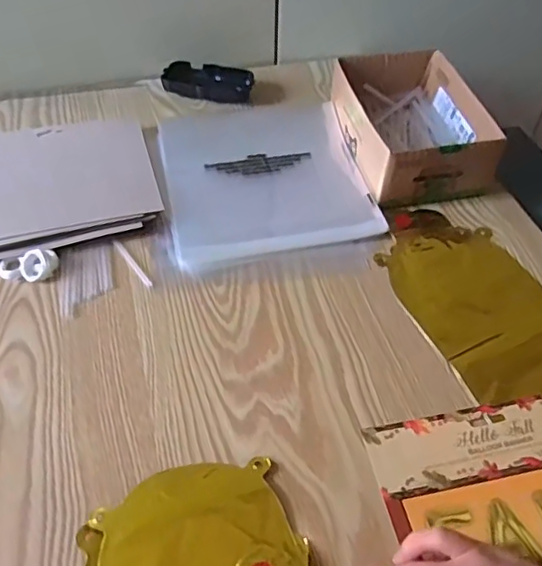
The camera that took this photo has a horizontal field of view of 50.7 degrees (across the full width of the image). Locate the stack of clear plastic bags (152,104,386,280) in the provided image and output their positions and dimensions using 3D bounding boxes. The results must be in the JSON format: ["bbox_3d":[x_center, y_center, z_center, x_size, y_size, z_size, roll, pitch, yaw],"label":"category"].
[{"bbox_3d":[-0.008,-0.116,0.604,0.203,0.012,0.265,-6,50,-7],"label":"stack of clear plastic bags"}]

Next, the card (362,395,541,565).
[{"bbox_3d":[0.178,0.151,0.390,0.192,0.008,0.154,-8,50,-8],"label":"card"}]

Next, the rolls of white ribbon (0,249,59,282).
[{"bbox_3d":[-0.216,-0.016,0.507,0.050,0.015,0.027,-5,50,-6],"label":"rolls of white ribbon"}]

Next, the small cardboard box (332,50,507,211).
[{"bbox_3d":[0.148,-0.169,0.612,0.132,0.066,0.191,-9,50,-9],"label":"small cardboard box"}]

